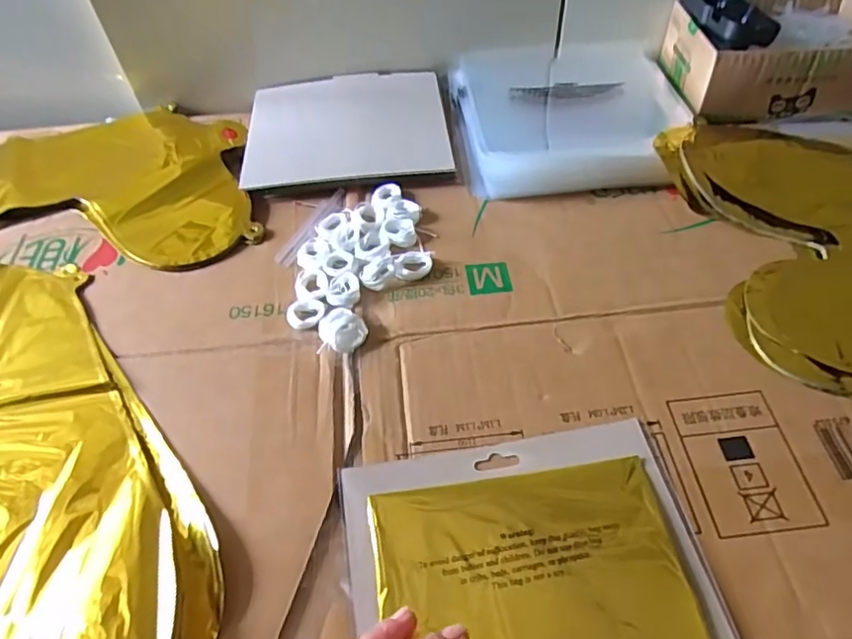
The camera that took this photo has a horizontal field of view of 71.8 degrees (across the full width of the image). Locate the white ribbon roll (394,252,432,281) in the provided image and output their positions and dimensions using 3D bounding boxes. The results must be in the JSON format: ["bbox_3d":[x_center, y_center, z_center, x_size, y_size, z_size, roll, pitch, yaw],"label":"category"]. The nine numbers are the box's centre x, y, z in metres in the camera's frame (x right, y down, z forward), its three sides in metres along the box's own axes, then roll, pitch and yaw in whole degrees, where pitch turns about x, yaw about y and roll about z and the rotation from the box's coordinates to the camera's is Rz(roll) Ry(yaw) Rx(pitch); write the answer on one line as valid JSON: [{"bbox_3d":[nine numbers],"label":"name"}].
[{"bbox_3d":[-0.010,-0.042,0.465,0.029,0.010,0.022,-5,52,-2],"label":"white ribbon roll"}]

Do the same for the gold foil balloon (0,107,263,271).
[{"bbox_3d":[-0.351,-0.132,0.564,0.404,0.034,0.225,1,52,2],"label":"gold foil balloon"}]

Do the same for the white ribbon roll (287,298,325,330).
[{"bbox_3d":[-0.090,-0.005,0.444,0.028,0.008,0.027,-1,52,1],"label":"white ribbon roll"}]

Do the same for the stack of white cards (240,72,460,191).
[{"bbox_3d":[-0.076,-0.188,0.574,0.187,0.016,0.167,-5,52,-2],"label":"stack of white cards"}]

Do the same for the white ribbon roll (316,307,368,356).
[{"bbox_3d":[-0.060,0.007,0.427,0.035,0.013,0.039,1,52,3],"label":"white ribbon roll"}]

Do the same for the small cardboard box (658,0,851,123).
[{"bbox_3d":[0.350,-0.267,0.590,0.188,0.064,0.143,-2,52,1],"label":"small cardboard box"}]

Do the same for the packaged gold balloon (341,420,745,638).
[{"bbox_3d":[0.061,0.150,0.322,0.197,0.015,0.180,-8,52,-4],"label":"packaged gold balloon"}]

